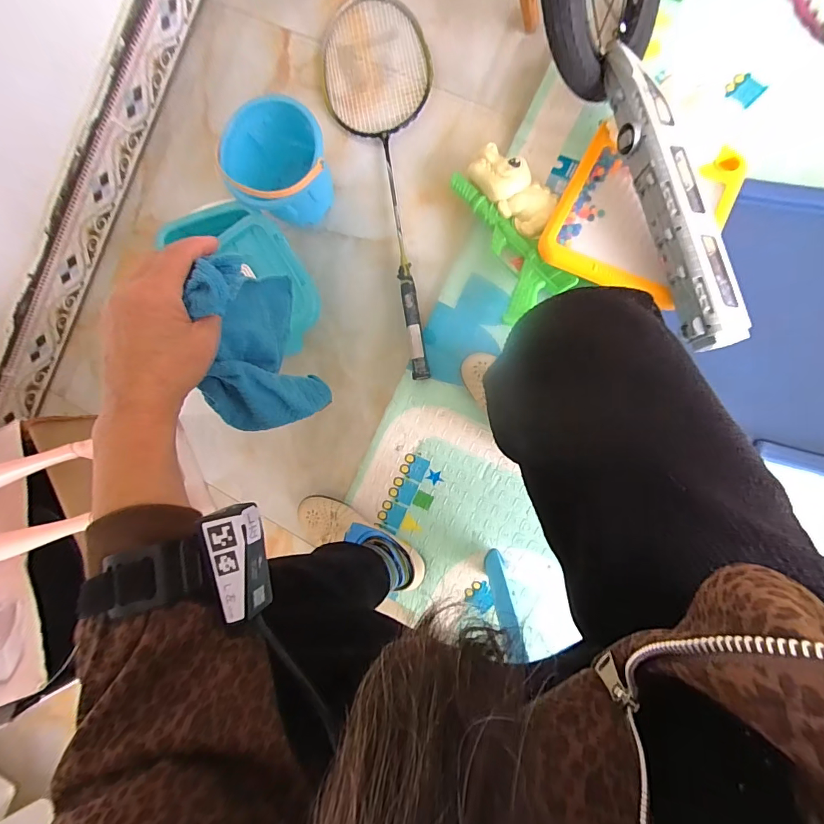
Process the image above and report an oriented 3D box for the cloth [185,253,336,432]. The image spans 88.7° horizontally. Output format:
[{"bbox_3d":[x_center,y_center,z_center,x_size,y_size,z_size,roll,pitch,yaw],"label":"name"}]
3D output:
[{"bbox_3d":[-0.139,-0.063,0.394,0.054,0.208,0.161,6,90,8],"label":"cloth"}]

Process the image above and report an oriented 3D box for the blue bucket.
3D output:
[{"bbox_3d":[-0.207,-0.393,0.684,0.152,0.151,0.146,0,90,9],"label":"blue bucket"}]

